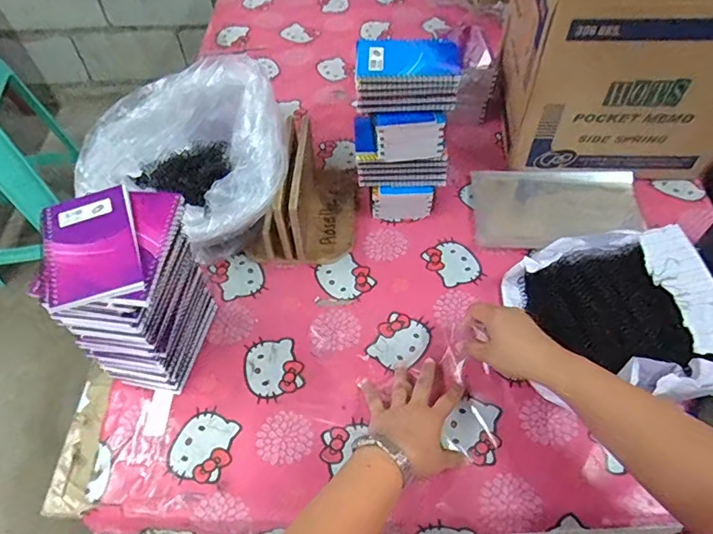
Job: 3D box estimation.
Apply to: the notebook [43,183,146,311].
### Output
[{"bbox_3d":[-0.259,-0.022,0.475,0.083,0.013,0.129,-19,58,-12],"label":"notebook"}]

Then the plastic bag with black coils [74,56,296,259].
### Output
[{"bbox_3d":[-0.228,-0.145,0.704,0.259,0.194,0.248,-2,56,-1],"label":"plastic bag with black coils"}]

